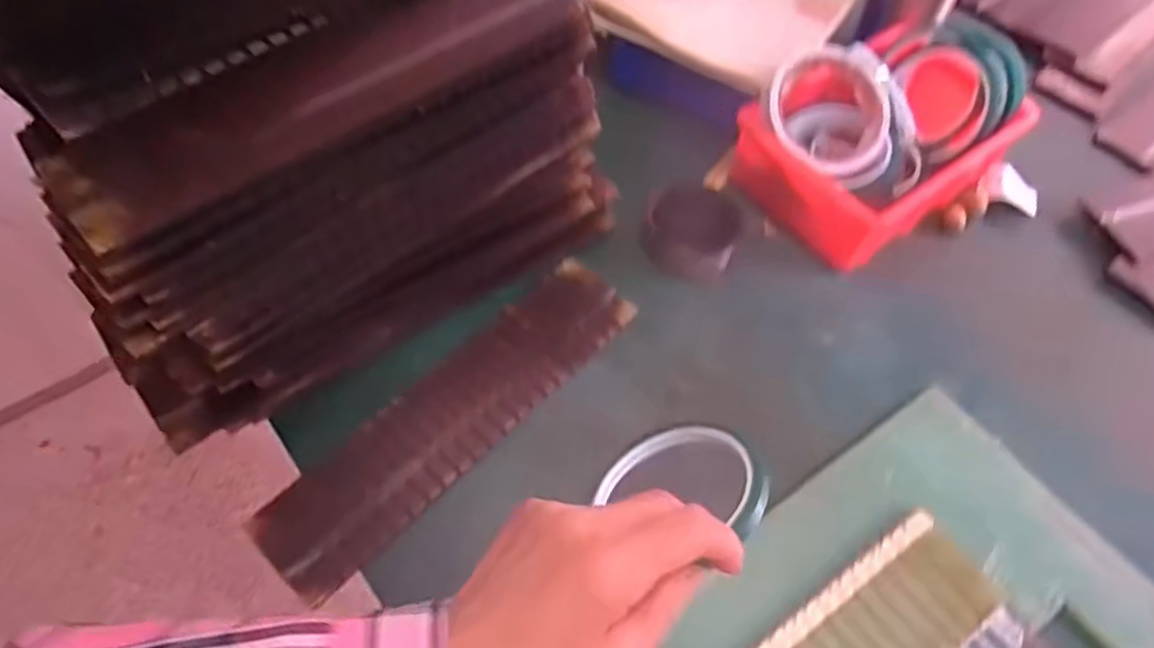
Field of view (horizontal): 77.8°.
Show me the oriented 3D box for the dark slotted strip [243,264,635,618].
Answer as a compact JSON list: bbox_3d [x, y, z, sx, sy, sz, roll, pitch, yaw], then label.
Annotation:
[{"bbox_3d":[-0.070,0.049,0.437,0.061,0.014,0.260,39,64,20],"label":"dark slotted strip"}]

